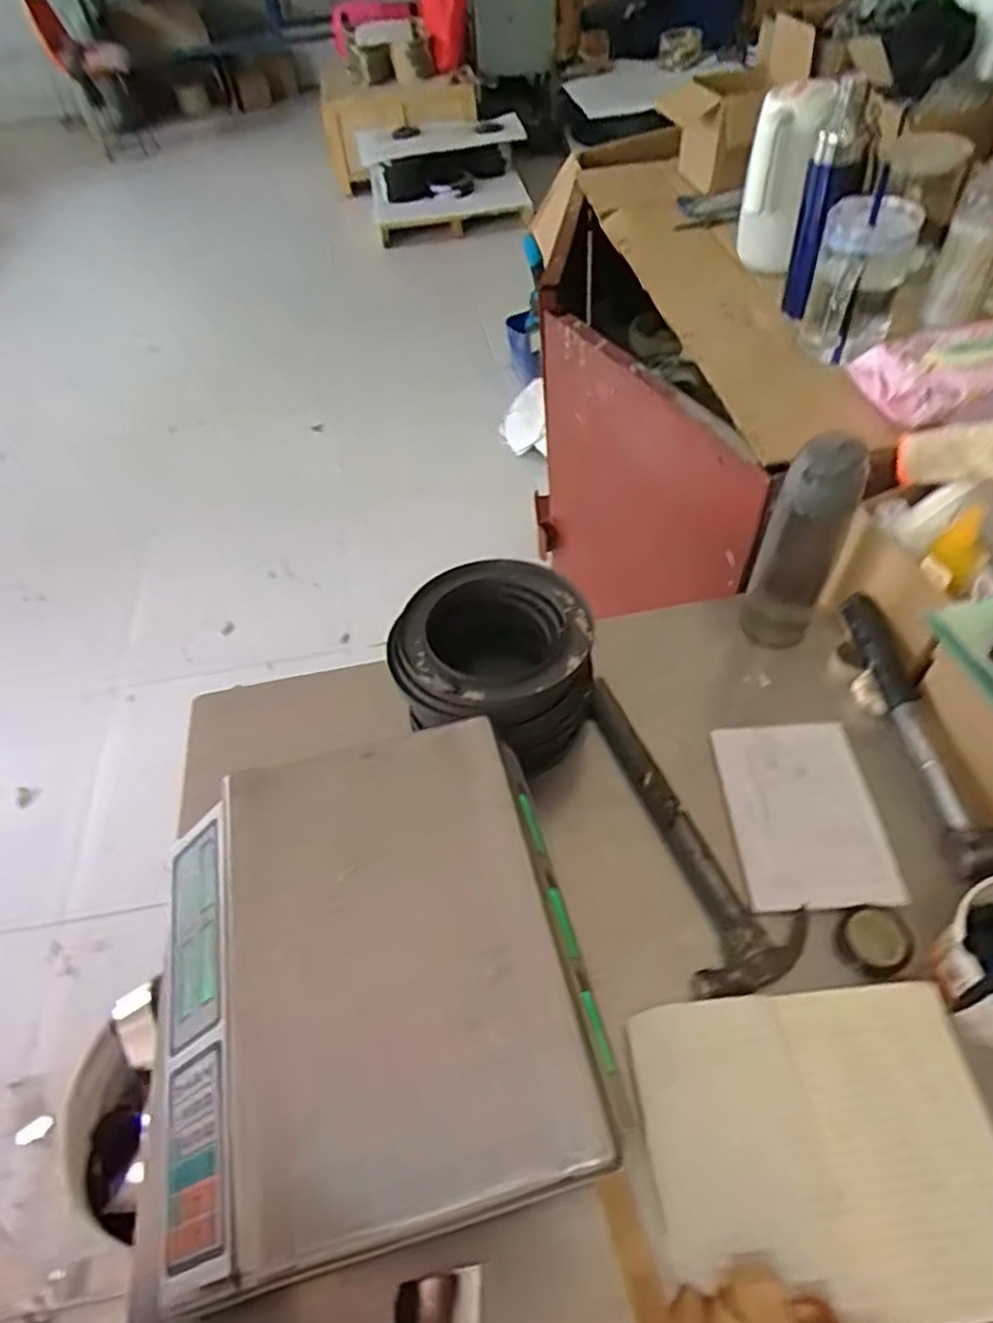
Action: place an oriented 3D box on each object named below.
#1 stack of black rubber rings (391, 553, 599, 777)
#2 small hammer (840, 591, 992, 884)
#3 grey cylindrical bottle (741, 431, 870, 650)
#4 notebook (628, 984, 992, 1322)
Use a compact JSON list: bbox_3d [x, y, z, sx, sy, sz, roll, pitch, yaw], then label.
[{"bbox_3d":[-0.003,0.013,0.719,0.187,0.133,0.190,-20,52,-11],"label":"stack of black rubber rings"},{"bbox_3d":[0.404,0.057,0.667,0.073,0.075,0.279,-13,51,-5],"label":"small hammer"},{"bbox_3d":[0.311,-0.122,0.720,0.073,0.249,0.080,-3,51,3],"label":"grey cylindrical bottle"},{"bbox_3d":[0.233,0.341,0.502,0.241,0.019,0.191,-7,50,0],"label":"notebook"}]

